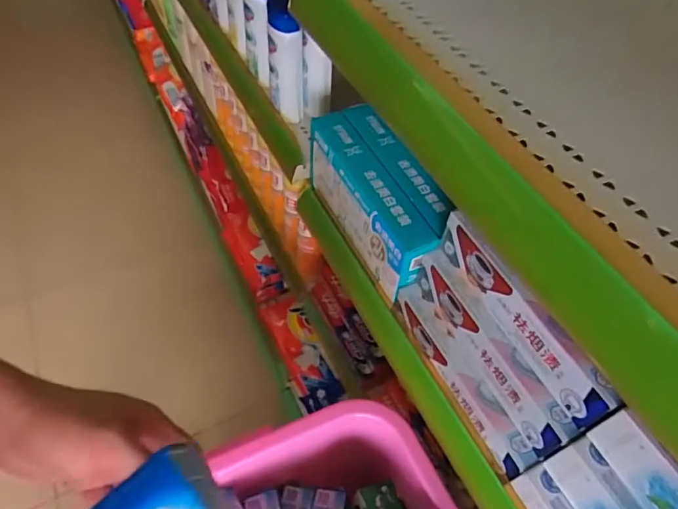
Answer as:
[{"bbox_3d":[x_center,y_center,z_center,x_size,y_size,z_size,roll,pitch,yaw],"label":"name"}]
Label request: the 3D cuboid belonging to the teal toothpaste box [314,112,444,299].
[{"bbox_3d":[0.029,-0.057,0.560,0.046,0.097,0.215,-21,58,-18],"label":"teal toothpaste box"}]

